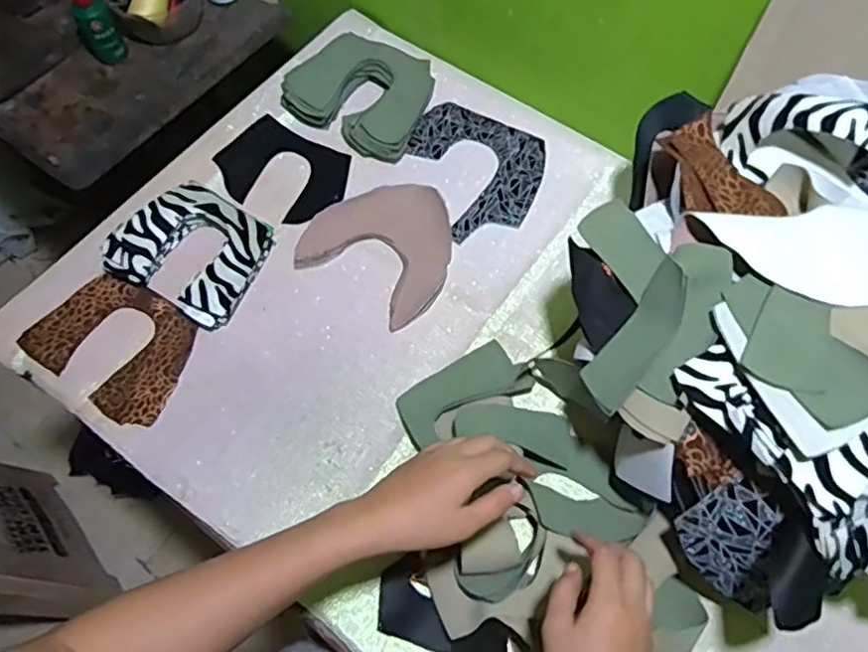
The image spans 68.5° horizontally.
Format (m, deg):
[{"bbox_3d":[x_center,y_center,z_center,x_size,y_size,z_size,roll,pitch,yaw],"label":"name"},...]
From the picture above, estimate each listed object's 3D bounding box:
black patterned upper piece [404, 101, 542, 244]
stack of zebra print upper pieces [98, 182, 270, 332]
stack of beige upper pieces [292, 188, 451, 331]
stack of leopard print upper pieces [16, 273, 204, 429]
[{"bbox_3d":[0.041,-0.181,0.757,0.164,0.009,0.171,0,66,0],"label":"black patterned upper piece"},{"bbox_3d":[-0.262,-0.086,0.696,0.157,0.031,0.135,26,69,13],"label":"stack of zebra print upper pieces"},{"bbox_3d":[-0.050,-0.095,0.711,0.160,0.012,0.157,31,70,15],"label":"stack of beige upper pieces"},{"bbox_3d":[-0.326,0.017,0.659,0.162,0.013,0.122,32,70,15],"label":"stack of leopard print upper pieces"}]

